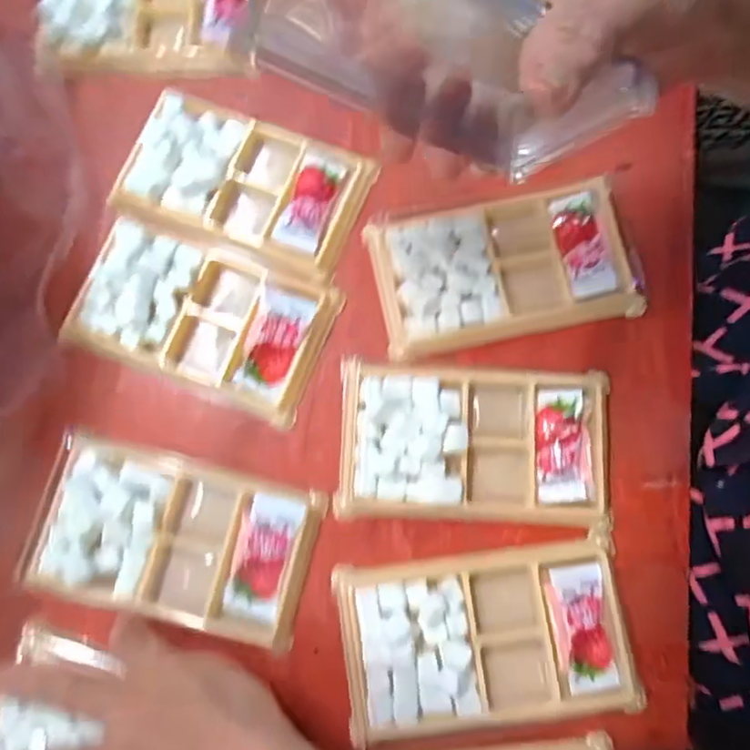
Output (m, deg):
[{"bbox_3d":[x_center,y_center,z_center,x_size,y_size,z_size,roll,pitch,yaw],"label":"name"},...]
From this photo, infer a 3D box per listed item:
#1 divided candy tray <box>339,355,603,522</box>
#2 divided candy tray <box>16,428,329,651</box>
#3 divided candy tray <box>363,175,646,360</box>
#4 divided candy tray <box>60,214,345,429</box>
[{"bbox_3d":[0.051,0.033,0.307,0.135,0.016,0.076,2,79,1],"label":"divided candy tray"},{"bbox_3d":[-0.100,0.080,0.300,0.135,0.016,0.075,13,79,4],"label":"divided candy tray"},{"bbox_3d":[0.068,-0.060,0.326,0.133,0.017,0.075,-11,79,-1],"label":"divided candy tray"},{"bbox_3d":[-0.094,-0.034,0.325,0.133,0.023,0.076,21,80,5],"label":"divided candy tray"}]

